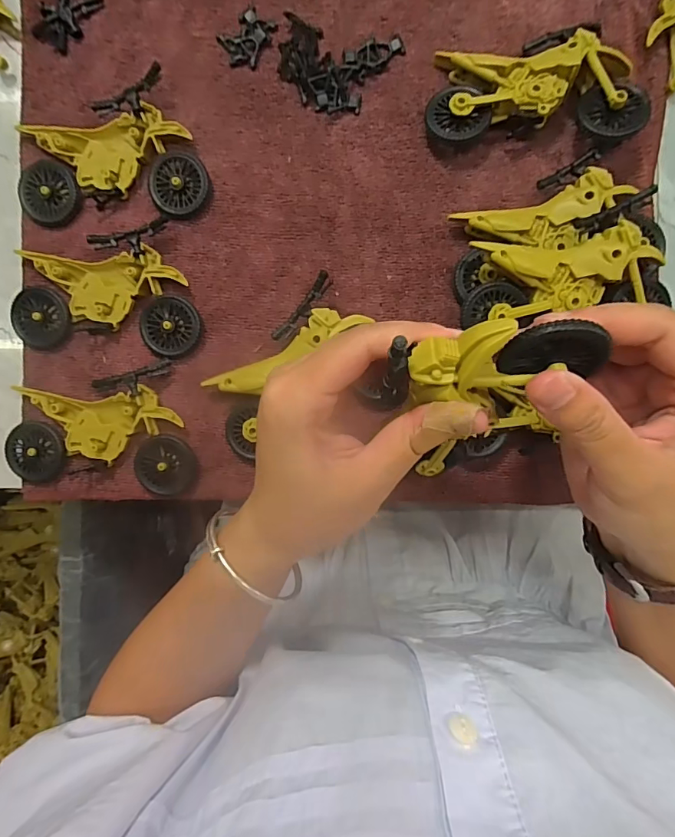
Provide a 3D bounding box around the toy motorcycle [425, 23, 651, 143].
[{"bbox_3d":[0.113,-0.192,0.259,0.113,0.028,0.065,6,92,2],"label":"toy motorcycle"}]

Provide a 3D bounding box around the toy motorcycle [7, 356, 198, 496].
[{"bbox_3d":[-0.149,0.010,0.283,0.113,0.014,0.075,-5,91,2],"label":"toy motorcycle"}]

